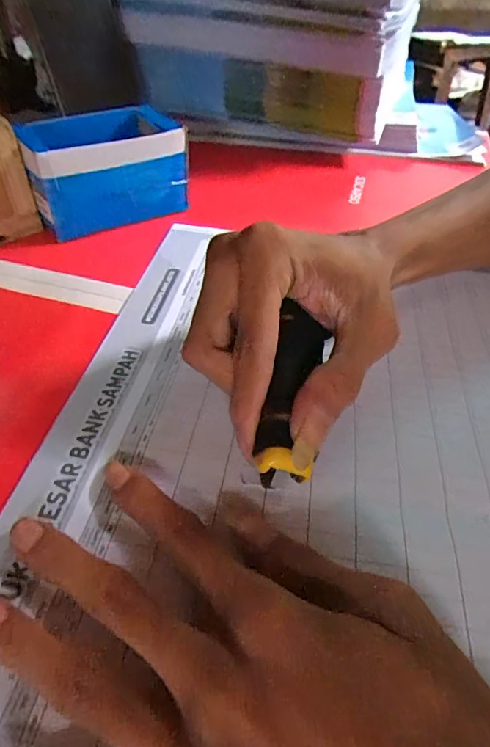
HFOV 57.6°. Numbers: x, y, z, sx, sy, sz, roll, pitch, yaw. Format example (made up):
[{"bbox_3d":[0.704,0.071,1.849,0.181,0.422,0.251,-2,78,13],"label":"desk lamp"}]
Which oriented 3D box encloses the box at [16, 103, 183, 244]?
[{"bbox_3d":[-0.111,-0.165,0.358,0.119,0.066,0.086,-20,48,-19],"label":"box"}]

